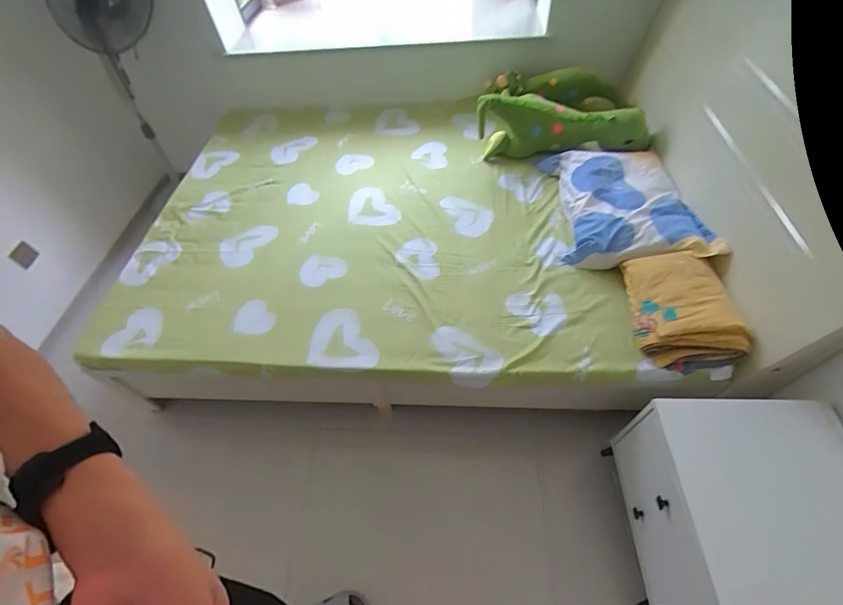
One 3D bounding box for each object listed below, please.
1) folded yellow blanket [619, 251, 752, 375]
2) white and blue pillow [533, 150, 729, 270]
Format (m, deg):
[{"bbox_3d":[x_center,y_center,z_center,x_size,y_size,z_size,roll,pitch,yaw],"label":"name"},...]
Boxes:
[{"bbox_3d":[0.707,0.012,1.063,0.248,0.110,0.333,2,59,12],"label":"folded yellow blanket"},{"bbox_3d":[0.657,-0.328,1.314,0.415,0.135,0.542,-5,58,8],"label":"white and blue pillow"}]

